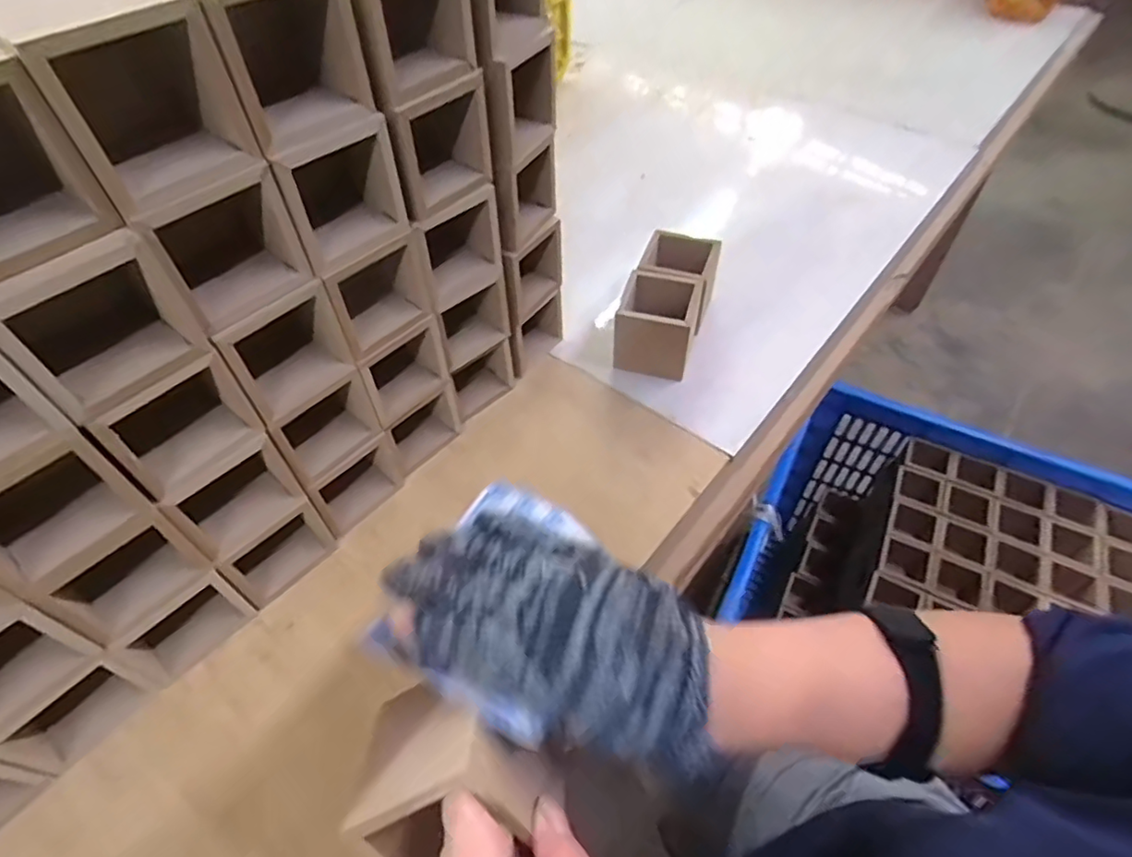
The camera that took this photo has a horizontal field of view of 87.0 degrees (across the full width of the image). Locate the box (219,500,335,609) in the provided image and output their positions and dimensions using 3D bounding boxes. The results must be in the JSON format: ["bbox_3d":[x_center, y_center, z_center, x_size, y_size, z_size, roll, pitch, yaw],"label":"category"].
[{"bbox_3d":[-0.192,0.074,0.387,0.040,0.052,0.061,31,58,25],"label":"box"}]

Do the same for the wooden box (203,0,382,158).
[{"bbox_3d":[-0.132,-0.174,0.270,0.063,0.066,0.073,-34,58,-23],"label":"wooden box"}]

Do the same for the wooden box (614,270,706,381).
[{"bbox_3d":[0.077,-0.086,0.504,0.060,0.063,0.068,11,51,11],"label":"wooden box"}]

